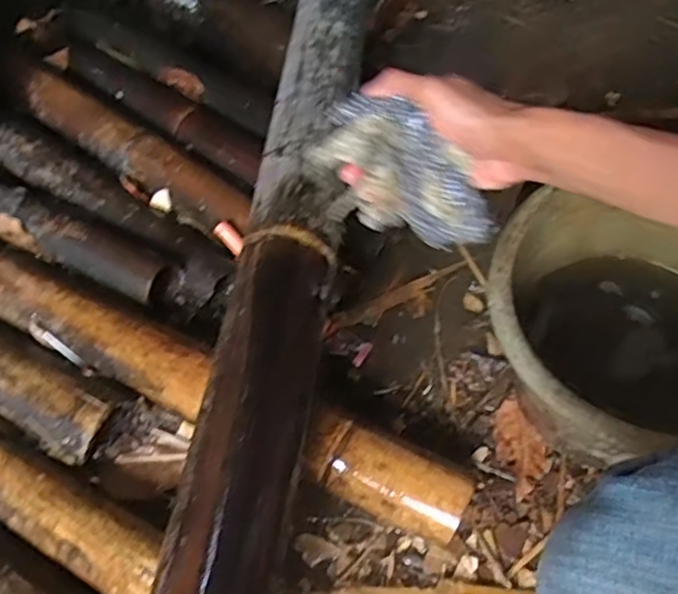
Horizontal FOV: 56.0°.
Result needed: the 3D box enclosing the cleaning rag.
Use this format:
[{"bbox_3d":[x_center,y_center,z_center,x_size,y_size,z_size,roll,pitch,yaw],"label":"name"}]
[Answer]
[{"bbox_3d":[0.055,-0.090,0.494,0.134,0.108,0.046,17,61,12],"label":"cleaning rag"}]

